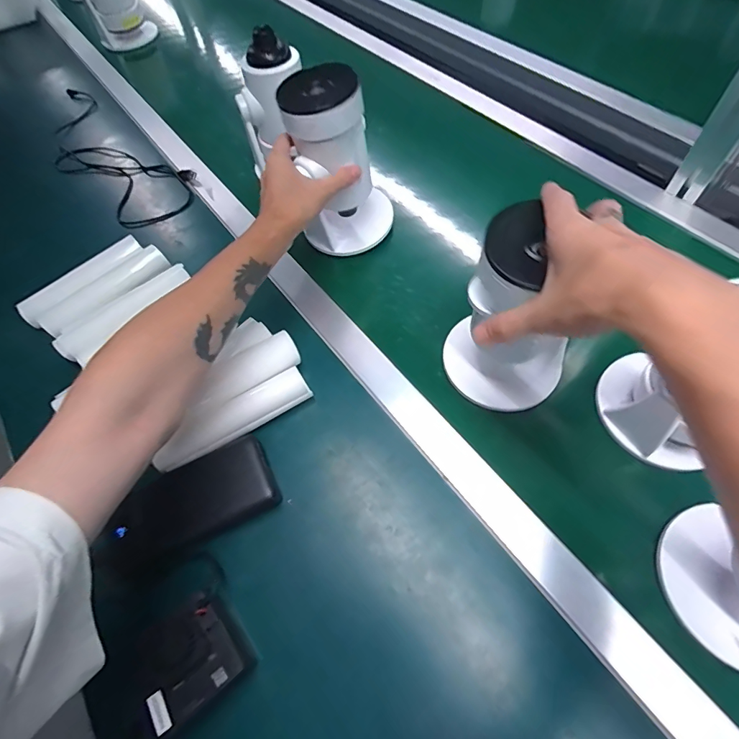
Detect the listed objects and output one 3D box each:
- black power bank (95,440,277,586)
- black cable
[{"bbox_3d":[-0.166,0.128,0.392,0.153,0.024,0.075,-28,62,-12],"label":"black power bank"},{"bbox_3d":[-0.452,-0.365,0.721,0.464,0.029,0.141,38,73,19],"label":"black cable"}]

